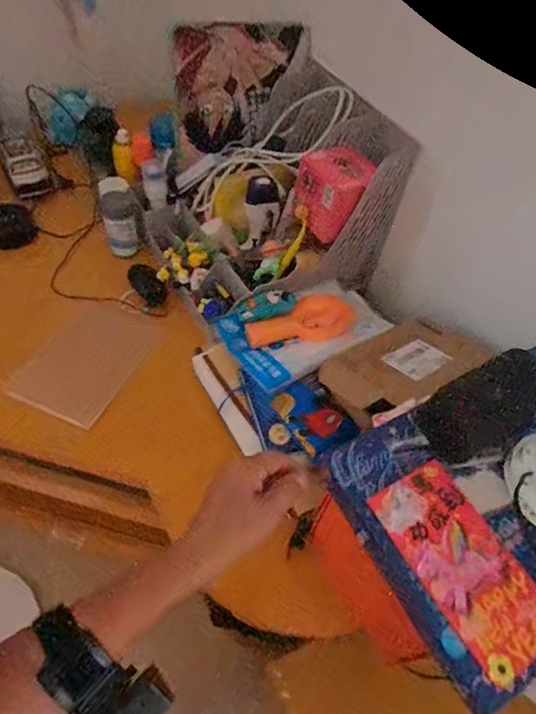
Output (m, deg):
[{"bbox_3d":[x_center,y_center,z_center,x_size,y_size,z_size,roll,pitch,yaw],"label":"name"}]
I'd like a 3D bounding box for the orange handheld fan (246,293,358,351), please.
[{"bbox_3d":[0.050,-0.044,0.679,0.151,0.027,0.075,-23,58,-21],"label":"orange handheld fan"}]

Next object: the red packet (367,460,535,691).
[{"bbox_3d":[0.173,0.179,0.416,0.087,0.006,0.169,-22,61,-24],"label":"red packet"}]

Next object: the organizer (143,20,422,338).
[{"bbox_3d":[-0.015,-0.277,0.736,0.329,0.272,0.366,-18,57,-18],"label":"organizer"}]

